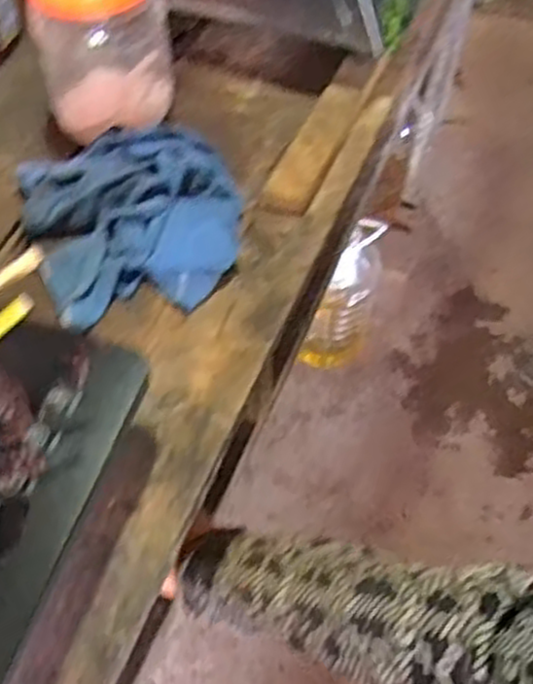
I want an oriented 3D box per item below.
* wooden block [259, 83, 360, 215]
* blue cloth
[{"bbox_3d":[0.039,-0.162,0.637,0.037,0.014,0.139,18,61,13],"label":"wooden block"},{"bbox_3d":[-0.097,-0.096,0.574,0.155,0.039,0.158,-22,60,-11],"label":"blue cloth"}]

